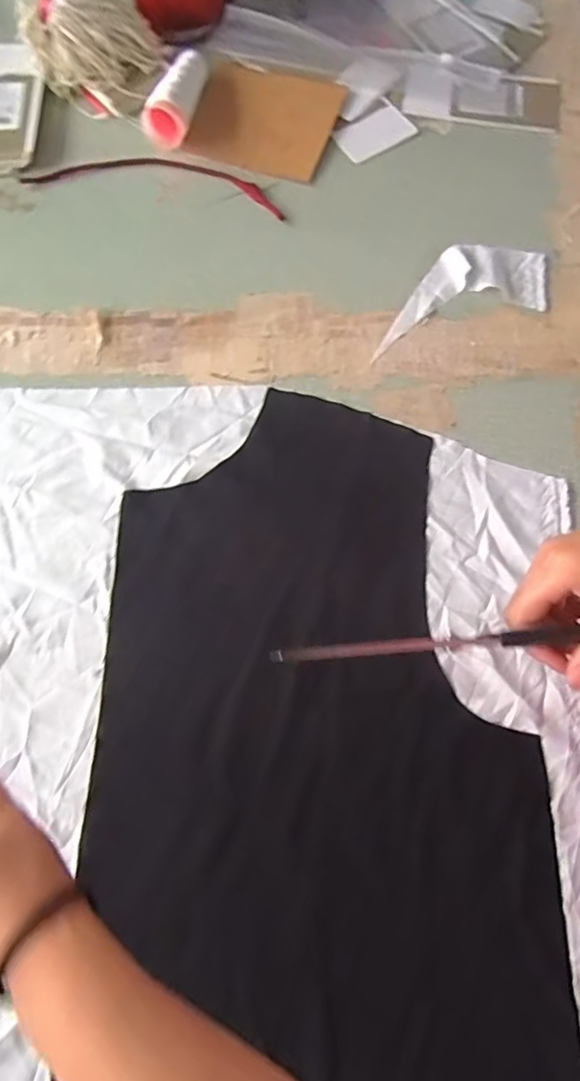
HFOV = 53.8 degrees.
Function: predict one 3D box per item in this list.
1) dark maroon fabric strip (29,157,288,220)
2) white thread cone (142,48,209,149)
[{"bbox_3d":[-0.138,-0.374,0.593,0.272,0.005,0.051,9,76,3],"label":"dark maroon fabric strip"},{"bbox_3d":[-0.121,-0.478,0.607,0.048,0.038,0.110,12,74,2],"label":"white thread cone"}]

